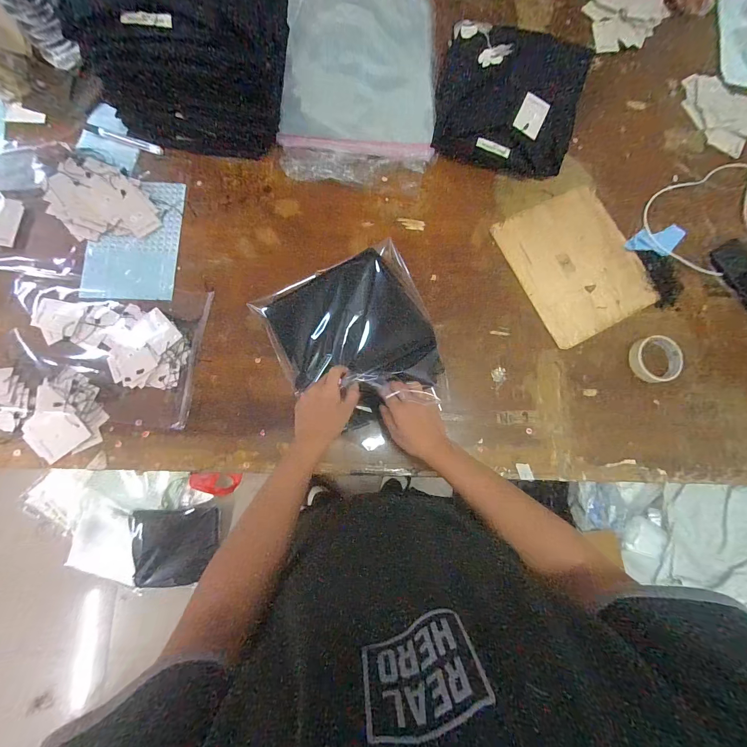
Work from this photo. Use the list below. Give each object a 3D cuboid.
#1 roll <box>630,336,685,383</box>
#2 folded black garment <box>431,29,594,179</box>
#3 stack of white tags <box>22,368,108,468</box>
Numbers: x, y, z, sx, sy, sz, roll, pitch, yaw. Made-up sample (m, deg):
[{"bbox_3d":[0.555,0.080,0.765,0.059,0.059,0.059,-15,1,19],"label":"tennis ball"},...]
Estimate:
[{"bbox_3d":[0.547,-0.028,0.663,0.093,0.019,0.087,1,82,-5],"label":"roll"},{"bbox_3d":[0.262,-0.532,0.677,0.266,0.100,0.236,9,81,-3],"label":"folded black garment"},{"bbox_3d":[-0.517,0.069,0.569,0.122,0.012,0.133,-25,84,-8],"label":"stack of white tags"}]

